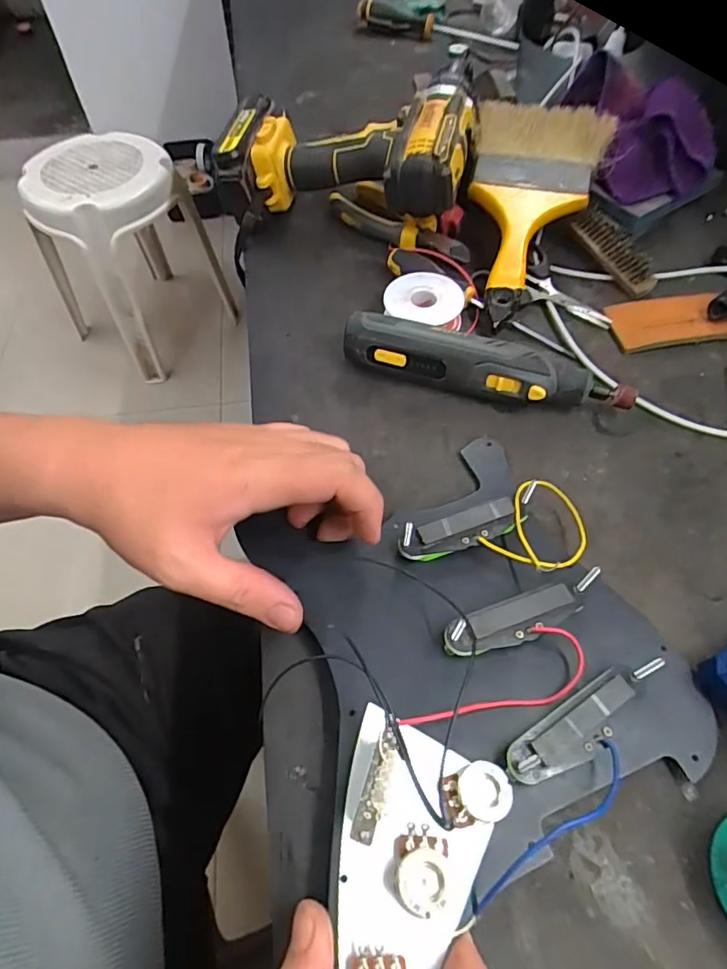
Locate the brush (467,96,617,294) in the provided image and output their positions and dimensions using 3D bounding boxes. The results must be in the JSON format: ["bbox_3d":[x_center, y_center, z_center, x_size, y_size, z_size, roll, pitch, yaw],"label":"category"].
[{"bbox_3d":[0.130,-0.243,0.452,0.109,0.020,0.193,19,75,10],"label":"brush"}]

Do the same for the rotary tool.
[{"bbox_3d":[0.084,-0.082,0.380,0.196,0.042,0.032,15,58,11],"label":"rotary tool"}]

